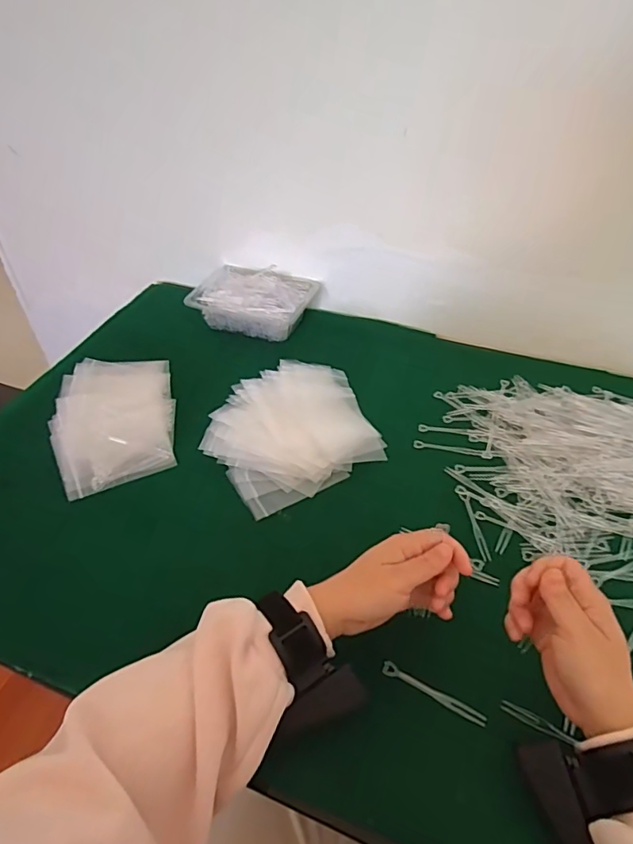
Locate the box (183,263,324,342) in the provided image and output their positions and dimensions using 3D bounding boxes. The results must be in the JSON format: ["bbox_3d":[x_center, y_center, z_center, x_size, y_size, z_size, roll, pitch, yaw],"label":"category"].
[{"bbox_3d":[-0.096,-0.188,0.811,0.182,0.058,0.118,12,45,13],"label":"box"}]

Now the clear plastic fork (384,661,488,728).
[{"bbox_3d":[0.096,0.224,0.428,0.088,0.007,0.011,21,48,22],"label":"clear plastic fork"}]

